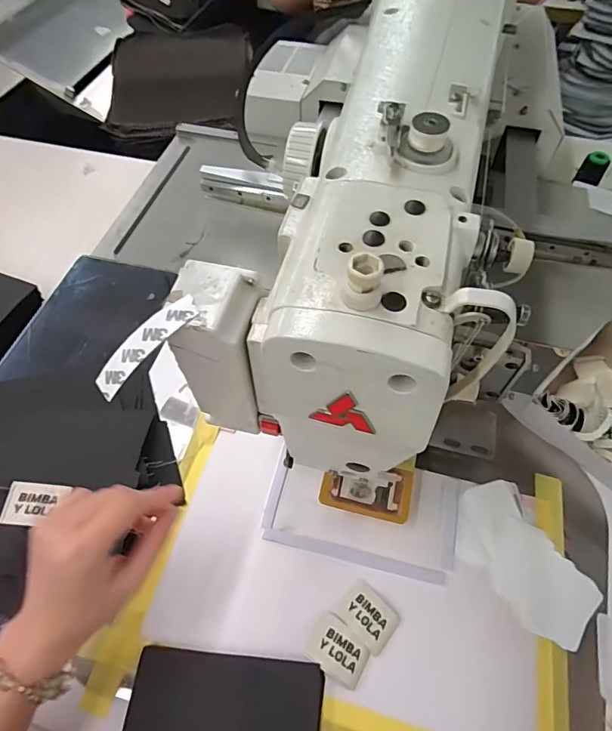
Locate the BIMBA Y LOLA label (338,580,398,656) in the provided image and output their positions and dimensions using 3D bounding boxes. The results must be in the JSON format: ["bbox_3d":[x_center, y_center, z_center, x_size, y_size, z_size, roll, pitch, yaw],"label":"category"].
[{"bbox_3d":[0.052,0.207,0.374,0.044,0.009,0.038,36,66,20],"label":"BIMBA Y LOLA label"}]

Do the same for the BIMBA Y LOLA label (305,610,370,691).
[{"bbox_3d":[0.026,0.227,0.363,0.047,0.010,0.036,26,63,20],"label":"BIMBA Y LOLA label"}]

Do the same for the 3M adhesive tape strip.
[{"bbox_3d":[-0.085,-0.011,0.236,0.066,0.009,0.015,-44,66,0],"label":"3M adhesive tape strip"}]

